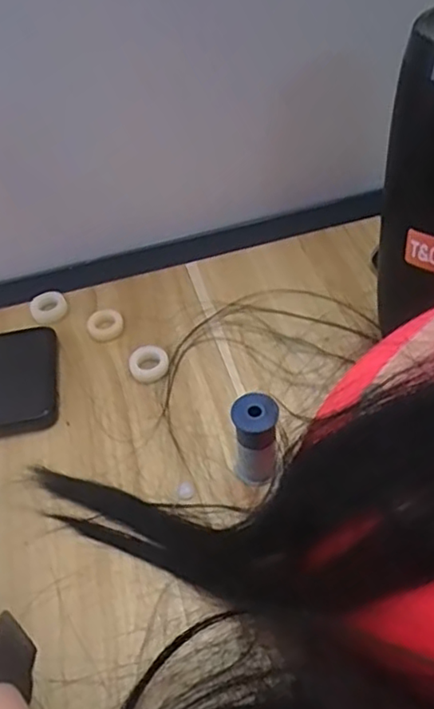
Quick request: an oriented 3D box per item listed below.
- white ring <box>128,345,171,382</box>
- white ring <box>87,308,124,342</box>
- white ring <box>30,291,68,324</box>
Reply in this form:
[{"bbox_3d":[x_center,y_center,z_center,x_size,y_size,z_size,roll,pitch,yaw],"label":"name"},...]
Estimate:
[{"bbox_3d":[-0.041,0.006,0.377,0.023,0.009,0.022,-3,48,3],"label":"white ring"},{"bbox_3d":[-0.071,-0.018,0.398,0.021,0.012,0.019,-28,52,-18],"label":"white ring"},{"bbox_3d":[-0.111,-0.031,0.410,0.023,0.006,0.024,-3,48,3],"label":"white ring"}]

